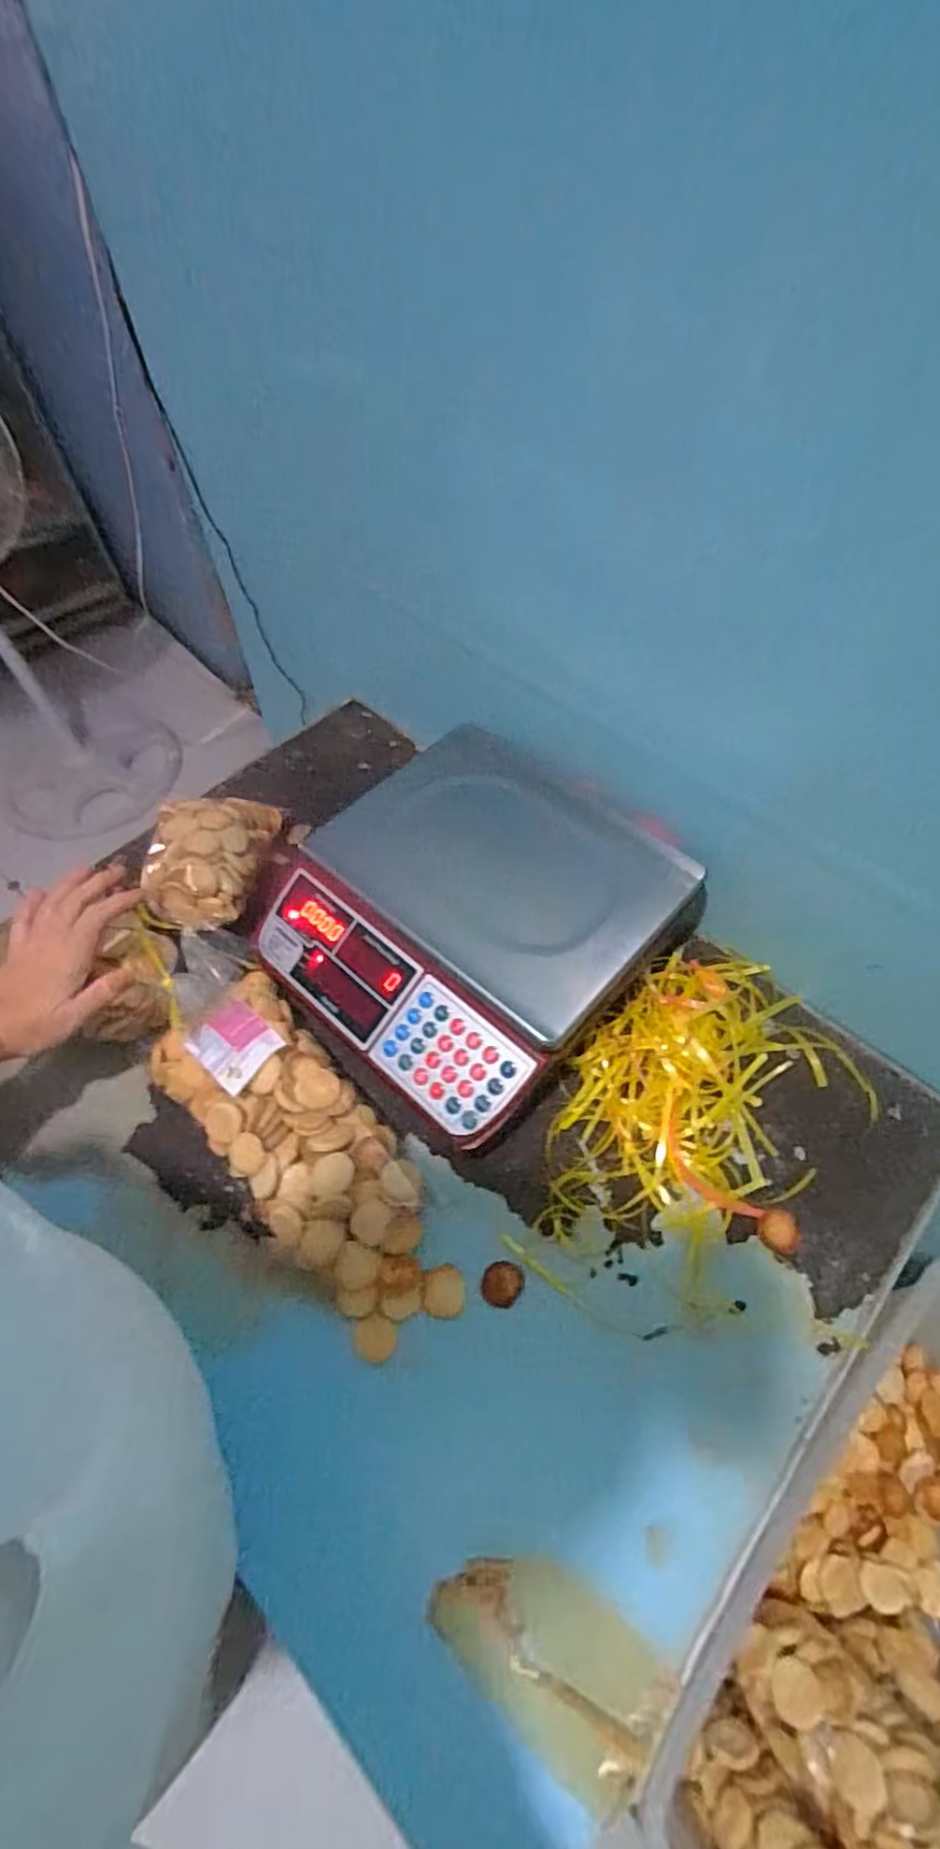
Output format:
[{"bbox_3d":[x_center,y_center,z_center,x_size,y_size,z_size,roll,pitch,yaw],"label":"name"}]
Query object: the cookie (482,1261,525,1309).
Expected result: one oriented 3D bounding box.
[{"bbox_3d":[0.025,0.267,0.500,0.029,0.004,0.031,0,56,0],"label":"cookie"}]

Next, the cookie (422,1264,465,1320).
[{"bbox_3d":[-0.019,0.269,0.492,0.030,0.005,0.034,4,56,3],"label":"cookie"}]

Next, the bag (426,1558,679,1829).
[{"bbox_3d":[0.049,0.424,0.392,0.132,0.016,0.075,33,62,20],"label":"bag"}]

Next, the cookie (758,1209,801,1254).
[{"bbox_3d":[0.240,0.238,0.520,0.030,0.004,0.030,17,58,11],"label":"cookie"}]

